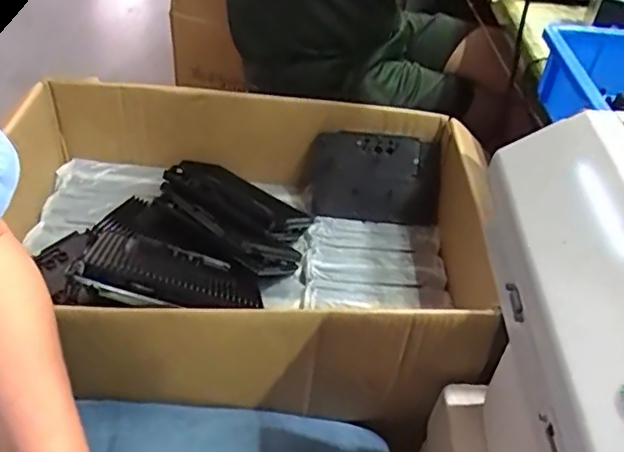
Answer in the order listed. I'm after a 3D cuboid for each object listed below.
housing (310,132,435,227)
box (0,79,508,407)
[{"bbox_3d":[0.096,-0.077,0.931,0.197,0.135,0.033,6,6,5],"label":"housing"},{"bbox_3d":[-0.079,-0.003,0.780,0.645,0.177,0.489,3,42,-4],"label":"box"}]

